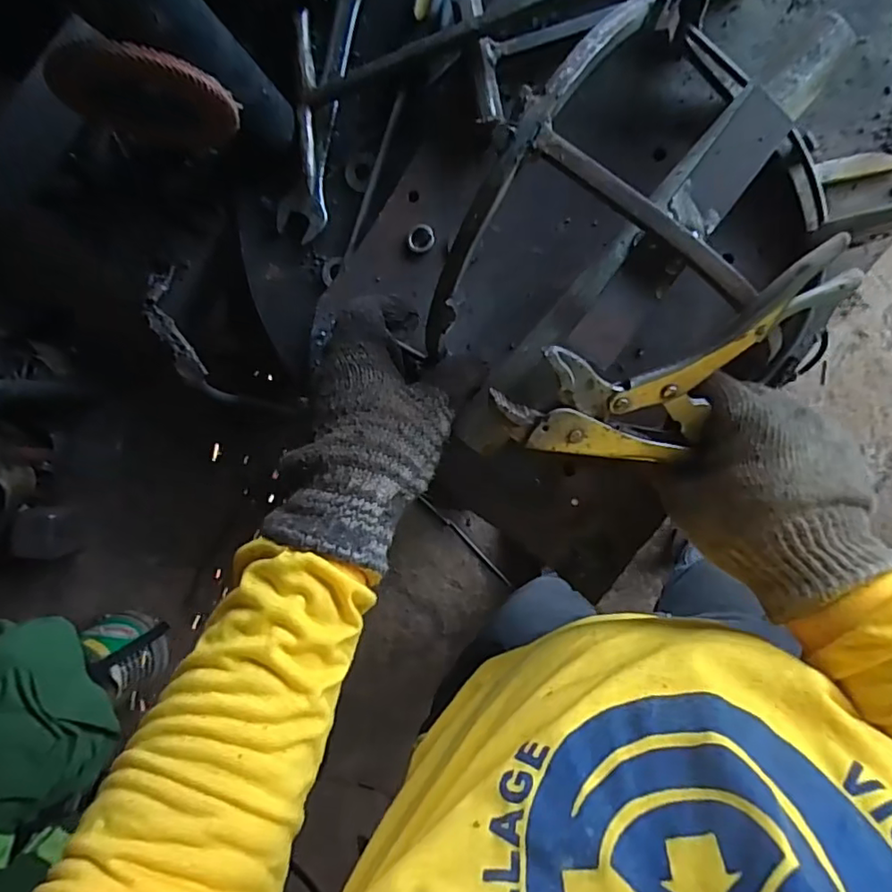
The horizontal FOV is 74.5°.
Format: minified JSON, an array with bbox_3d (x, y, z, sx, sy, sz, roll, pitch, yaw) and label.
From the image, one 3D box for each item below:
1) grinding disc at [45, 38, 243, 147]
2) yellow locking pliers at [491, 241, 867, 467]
[{"bbox_3d":[-0.170,-0.198,0.335,0.095,0.094,0.009,5,94,8],"label":"grinding disc"},{"bbox_3d":[0.116,-0.031,0.295,0.172,0.010,0.087,-26,125,11],"label":"yellow locking pliers"}]

